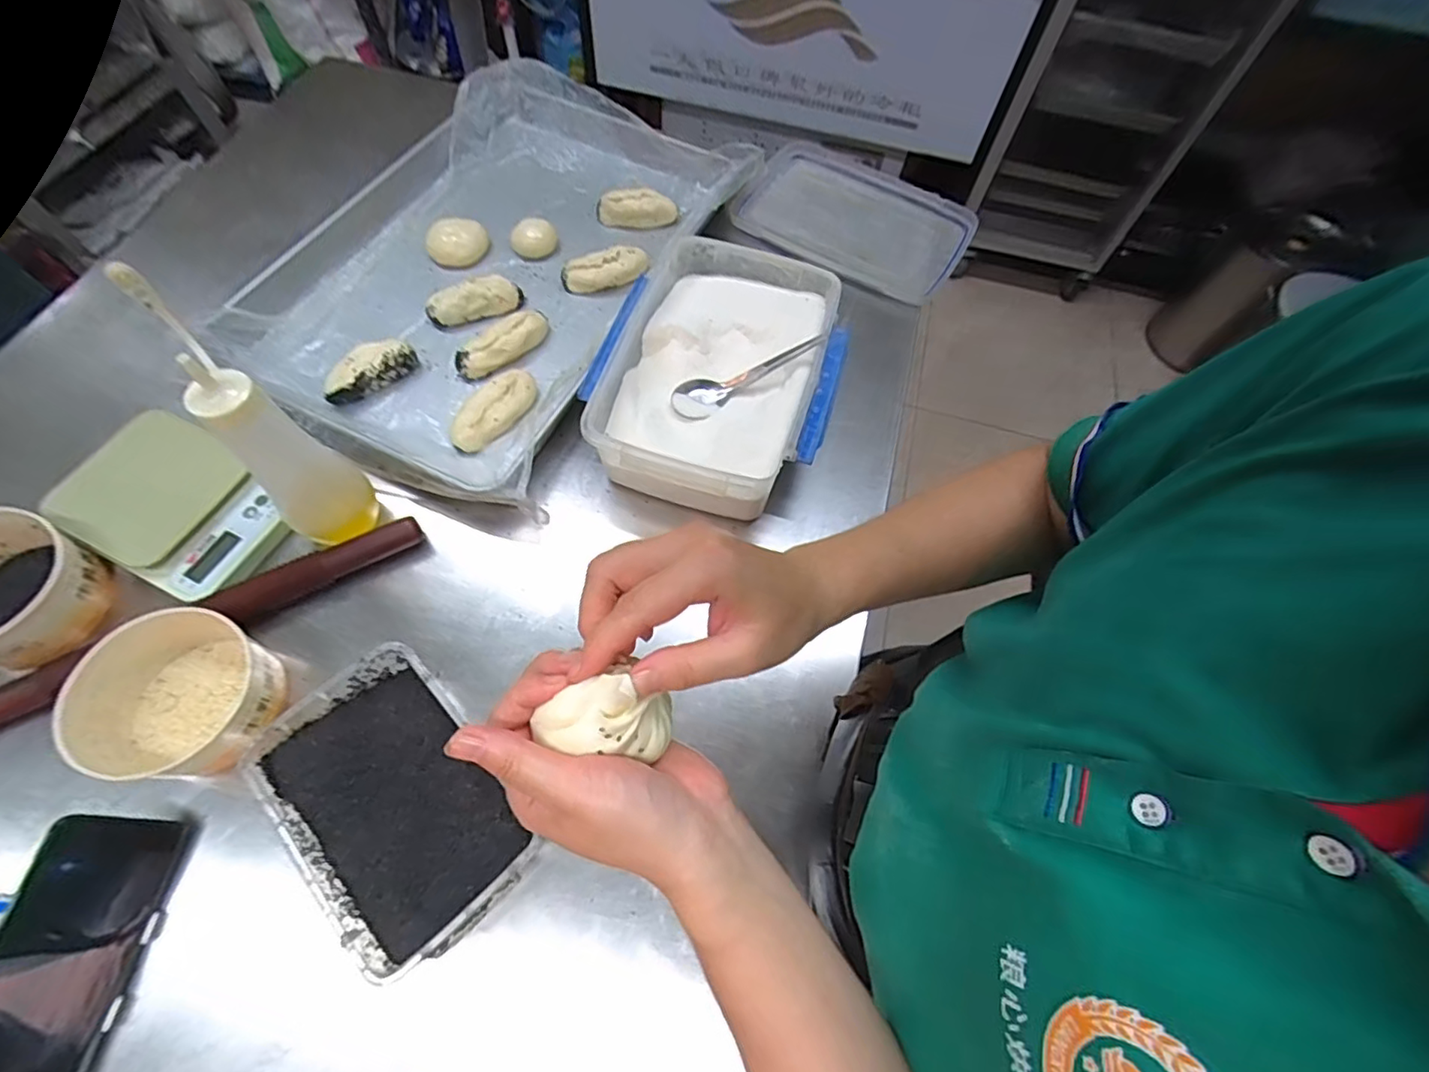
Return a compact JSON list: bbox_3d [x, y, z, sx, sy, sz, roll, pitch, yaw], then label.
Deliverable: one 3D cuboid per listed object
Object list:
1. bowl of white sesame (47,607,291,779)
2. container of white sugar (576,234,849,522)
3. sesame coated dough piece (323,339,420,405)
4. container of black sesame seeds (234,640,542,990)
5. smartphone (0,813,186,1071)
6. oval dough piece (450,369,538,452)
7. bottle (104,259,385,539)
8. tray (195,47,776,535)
[{"bbox_3d":[-0.438,0.132,0.495,0.149,0.069,0.129,14,63,4],"label":"bowl of white sesame"},{"bbox_3d":[0.007,-0.177,0.648,0.239,0.079,0.309,17,63,5],"label":"container of white sugar"},{"bbox_3d":[-0.389,-0.187,0.676,0.104,0.034,0.039,-37,71,-19],"label":"sesame coated dough piece"},{"bbox_3d":[-0.239,0.207,0.469,0.138,0.066,0.213,-38,71,-20],"label":"container of black sesame seeds"},{"bbox_3d":[-0.440,0.282,0.410,0.007,0.079,0.161,-13,57,35],"label":"smartphone"},{"bbox_3d":[-0.241,-0.140,0.662,0.050,0.024,0.112,31,66,12],"label":"oval dough piece"},{"bbox_3d":[-0.380,-0.088,0.511,0.102,0.239,0.073,42,68,16],"label":"bottle"},{"bbox_3d":[-0.267,-0.348,0.767,0.443,0.070,0.645,22,64,7],"label":"tray"}]

